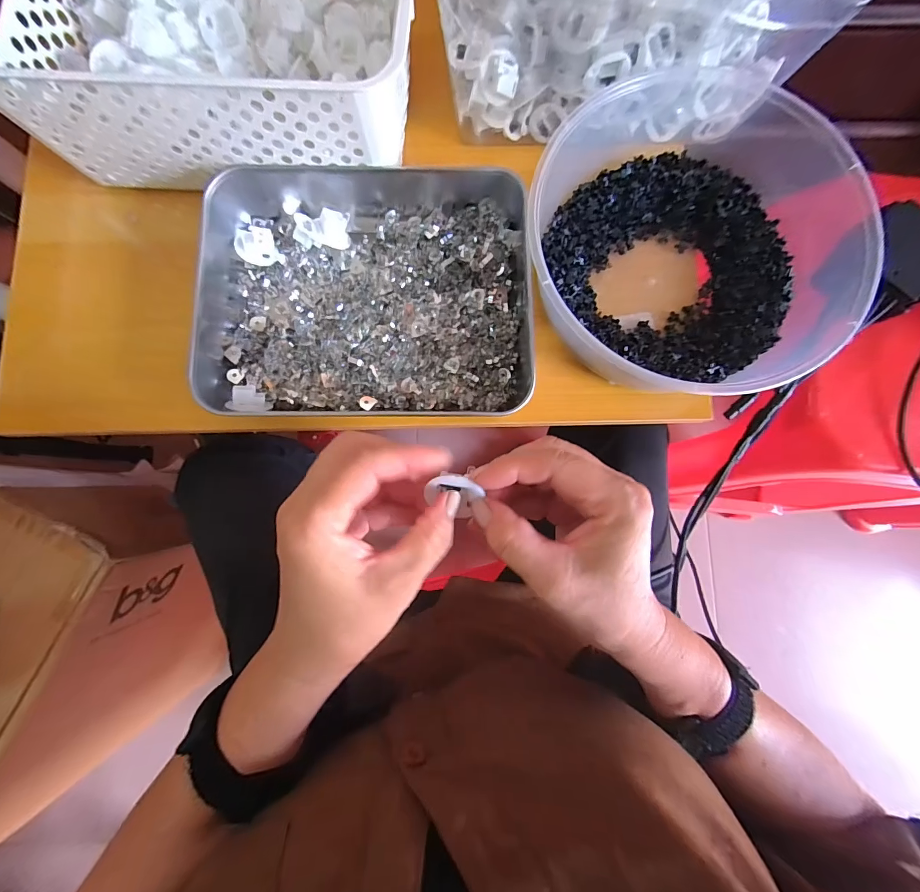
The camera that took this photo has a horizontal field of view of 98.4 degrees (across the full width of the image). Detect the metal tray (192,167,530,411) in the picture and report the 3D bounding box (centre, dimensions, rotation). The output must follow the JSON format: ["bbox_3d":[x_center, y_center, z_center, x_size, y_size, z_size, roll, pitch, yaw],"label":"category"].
[{"bbox_3d":[-0.073,-0.131,0.325,0.255,0.041,0.213,-1,83,-1],"label":"metal tray"}]

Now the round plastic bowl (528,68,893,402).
[{"bbox_3d":[0.179,-0.167,0.316,0.232,0.075,0.262,-13,84,-2],"label":"round plastic bowl"}]

